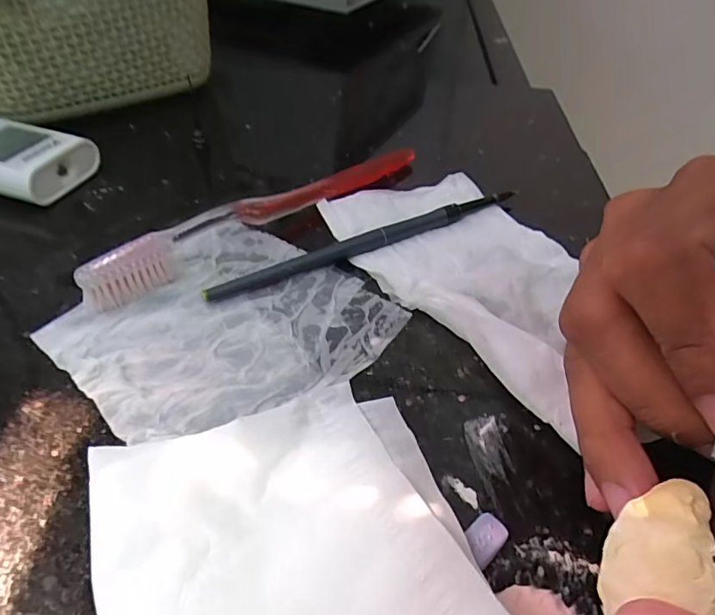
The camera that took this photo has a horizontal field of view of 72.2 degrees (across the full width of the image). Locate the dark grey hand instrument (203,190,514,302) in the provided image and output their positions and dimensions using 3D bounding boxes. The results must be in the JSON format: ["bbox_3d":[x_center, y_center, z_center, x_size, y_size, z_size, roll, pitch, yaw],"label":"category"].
[{"bbox_3d":[0.009,-0.032,0.227,0.160,0.004,0.009,-21,91,-23],"label":"dark grey hand instrument"}]

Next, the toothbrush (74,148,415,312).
[{"bbox_3d":[-0.037,-0.049,0.231,0.183,0.024,0.009,-33,56,-31],"label":"toothbrush"}]

